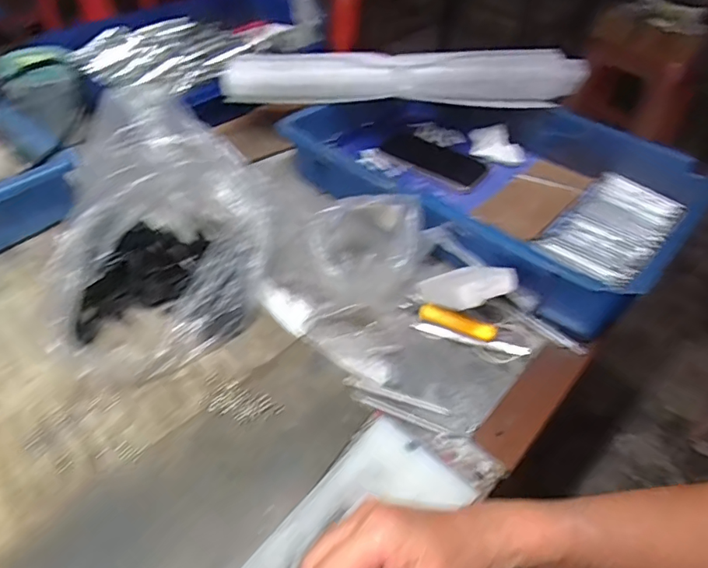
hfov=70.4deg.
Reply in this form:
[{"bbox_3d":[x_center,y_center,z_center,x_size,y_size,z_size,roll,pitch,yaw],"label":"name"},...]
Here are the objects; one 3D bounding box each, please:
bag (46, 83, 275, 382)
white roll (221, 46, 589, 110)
[{"bbox_3d":[-0.183,-0.054,0.475,0.195,0.134,0.242,-10,48,-12],"label":"bag"},{"bbox_3d":[0.062,-0.262,0.633,0.440,0.071,0.047,3,45,-4],"label":"white roll"}]

